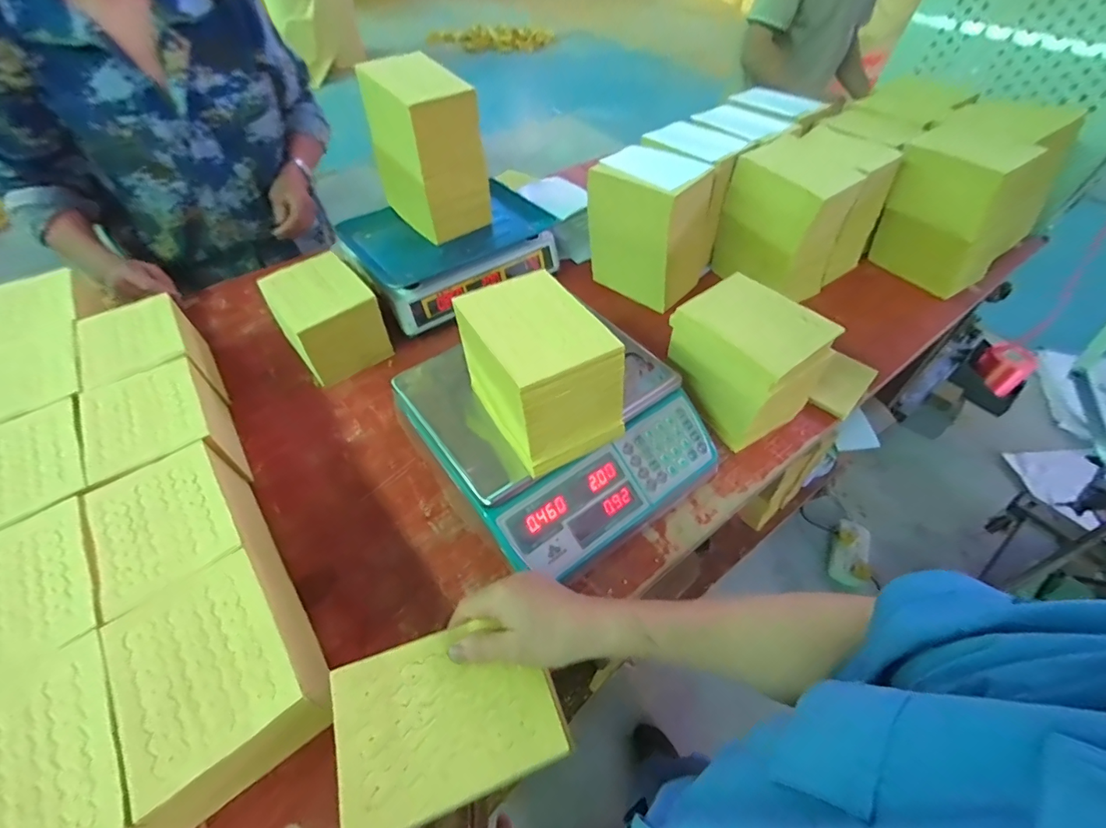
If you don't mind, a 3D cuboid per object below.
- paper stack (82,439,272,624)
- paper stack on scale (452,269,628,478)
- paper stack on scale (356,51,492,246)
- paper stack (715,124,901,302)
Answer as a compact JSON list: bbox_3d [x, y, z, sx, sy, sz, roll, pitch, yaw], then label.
[{"bbox_3d":[-0.385,0.135,0.504,0.116,0.111,0.156,-30,58,-23],"label":"paper stack"},{"bbox_3d":[-0.014,-0.048,0.526,0.118,0.131,0.176,-25,56,-20],"label":"paper stack on scale"},{"bbox_3d":[-0.207,-0.425,0.773,0.171,0.219,0.123,37,59,25],"label":"paper stack on scale"},{"bbox_3d":[0.447,-0.362,0.859,0.243,0.198,0.208,-32,58,-24],"label":"paper stack"}]

